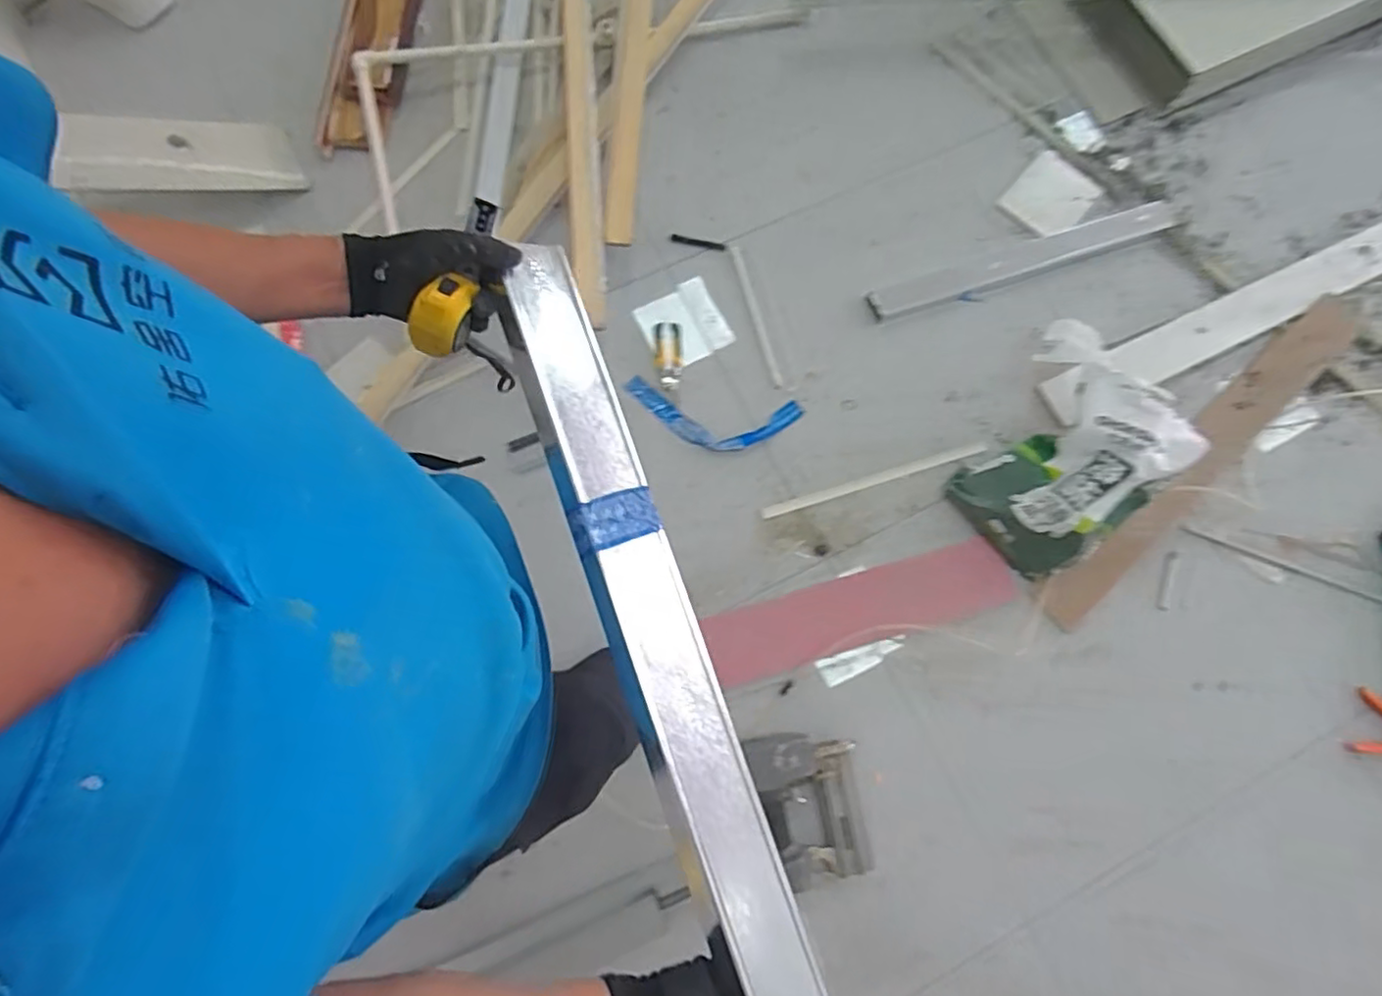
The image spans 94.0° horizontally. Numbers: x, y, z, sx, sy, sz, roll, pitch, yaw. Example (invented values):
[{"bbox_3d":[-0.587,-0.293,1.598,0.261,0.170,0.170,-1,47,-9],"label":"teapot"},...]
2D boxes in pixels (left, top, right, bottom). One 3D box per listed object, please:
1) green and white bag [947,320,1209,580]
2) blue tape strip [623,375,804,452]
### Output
[{"bbox_3d":[0.769,-0.098,1.257,0.324,0.211,0.465,35,78,7],"label":"green and white bag"},{"bbox_3d":[0.043,-0.177,1.433,0.389,0.012,0.136,9,76,1],"label":"blue tape strip"}]

